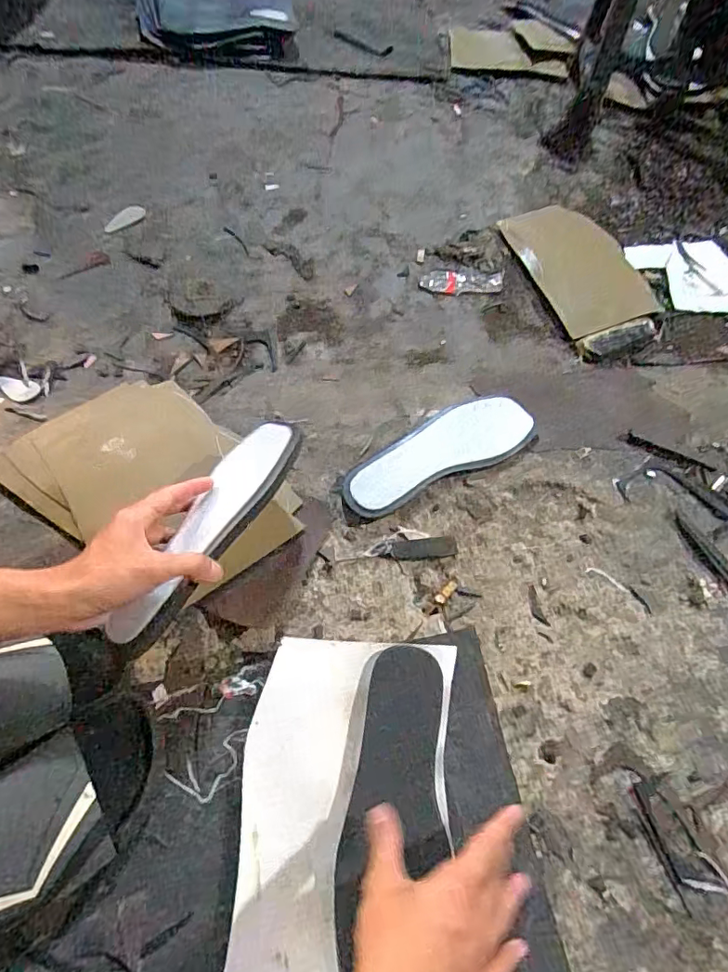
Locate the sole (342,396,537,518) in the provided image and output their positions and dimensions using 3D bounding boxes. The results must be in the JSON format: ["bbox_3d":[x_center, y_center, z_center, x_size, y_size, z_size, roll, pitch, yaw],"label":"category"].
[{"bbox_3d":[0.087,-0.043,0.625,0.250,0.022,0.092,-23,64,-15],"label":"sole"}]

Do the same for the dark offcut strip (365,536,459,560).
[{"bbox_3d":[0.055,0.071,0.579,0.100,0.007,0.023,-4,61,-5],"label":"dark offcut strip"}]

